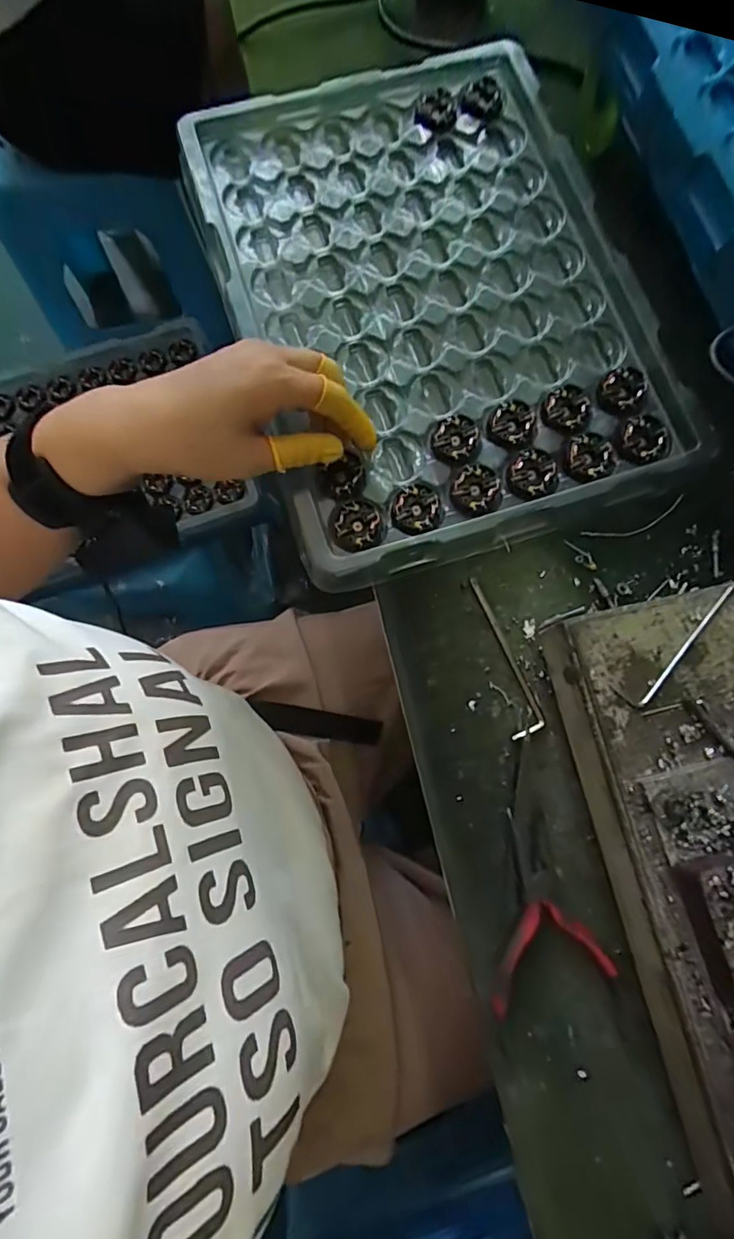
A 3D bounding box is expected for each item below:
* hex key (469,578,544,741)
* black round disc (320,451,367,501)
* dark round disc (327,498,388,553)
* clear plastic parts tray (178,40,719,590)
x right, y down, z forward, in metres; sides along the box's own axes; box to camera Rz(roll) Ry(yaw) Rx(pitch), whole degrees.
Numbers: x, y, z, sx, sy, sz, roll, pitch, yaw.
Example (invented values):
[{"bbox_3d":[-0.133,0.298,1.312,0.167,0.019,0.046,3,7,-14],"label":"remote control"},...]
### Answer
[{"bbox_3d":[0.087,0.022,0.324,0.021,0.007,0.101,-12,77,-1],"label":"hex key"},{"bbox_3d":[-0.015,-0.091,0.334,0.029,0.008,0.028,0,77,1],"label":"black round disc"},{"bbox_3d":[-0.006,-0.059,0.329,0.035,0.007,0.036,0,77,1],"label":"dark round disc"},{"bbox_3d":[0.042,-0.225,0.360,0.260,0.034,0.361,-17,77,-3],"label":"clear plastic parts tray"}]

